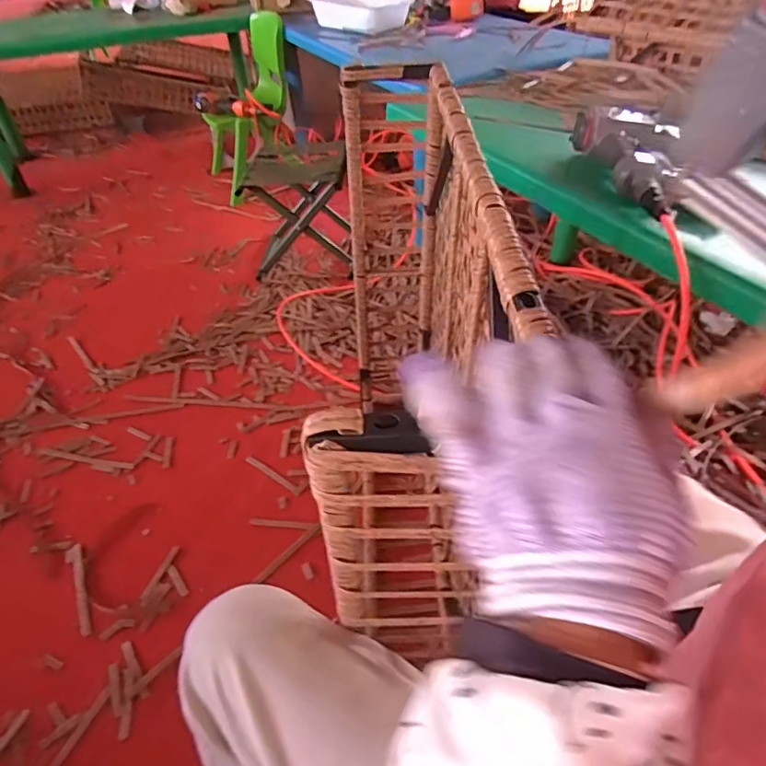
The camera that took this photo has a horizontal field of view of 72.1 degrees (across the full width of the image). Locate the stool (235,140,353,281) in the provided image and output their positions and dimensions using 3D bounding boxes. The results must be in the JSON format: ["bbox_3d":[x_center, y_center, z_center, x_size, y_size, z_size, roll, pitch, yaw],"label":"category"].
[{"bbox_3d":[-0.233,-0.526,1.526,0.266,0.279,0.378,-2,44,1],"label":"stool"}]

